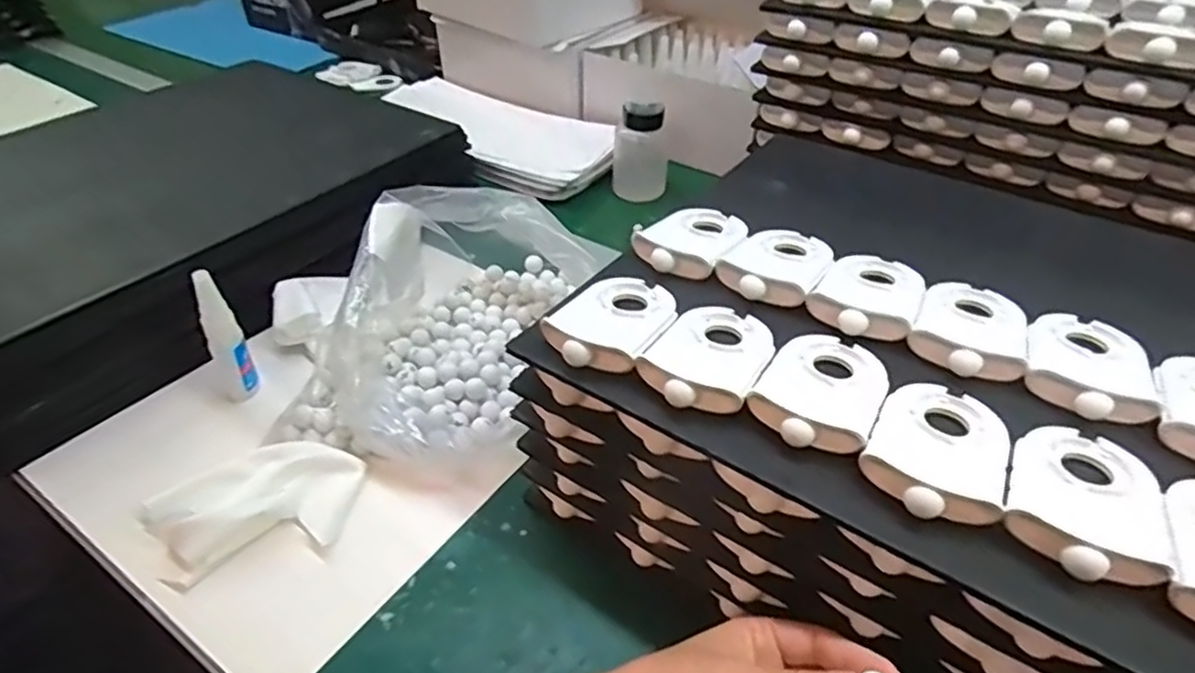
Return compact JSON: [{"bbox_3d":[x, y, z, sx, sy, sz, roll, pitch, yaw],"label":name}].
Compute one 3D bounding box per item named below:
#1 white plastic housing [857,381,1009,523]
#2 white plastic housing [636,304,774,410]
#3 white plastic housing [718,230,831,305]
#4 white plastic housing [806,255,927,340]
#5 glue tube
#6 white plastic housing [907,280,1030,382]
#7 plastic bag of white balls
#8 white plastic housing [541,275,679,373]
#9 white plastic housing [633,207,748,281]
[{"bbox_3d":[0.161,0.051,0.326,0.058,0.013,0.087,21,44,23],"label":"white plastic housing"},{"bbox_3d":[0.062,0.007,0.373,0.057,0.013,0.087,21,44,23],"label":"white plastic housing"},{"bbox_3d":[0.116,-0.050,0.444,0.059,0.013,0.085,21,44,23],"label":"white plastic housing"},{"bbox_3d":[0.165,-0.028,0.417,0.057,0.012,0.085,21,44,23],"label":"white plastic housing"},{"bbox_3d":[-0.279,-0.001,0.516,0.025,0.113,0.017,-20,44,-23],"label":"glue tube"},{"bbox_3d":[0.216,-0.007,0.397,0.057,0.014,0.087,21,44,23],"label":"white plastic housing"},{"bbox_3d":[-0.116,-0.036,0.564,0.185,0.120,0.285,10,40,11],"label":"plastic bag of white balls"},{"bbox_3d":[0.010,-0.013,0.397,0.063,0.013,0.088,18,43,20],"label":"white plastic housing"},{"bbox_3d":[0.065,-0.068,0.467,0.057,0.015,0.084,24,45,26],"label":"white plastic housing"}]

